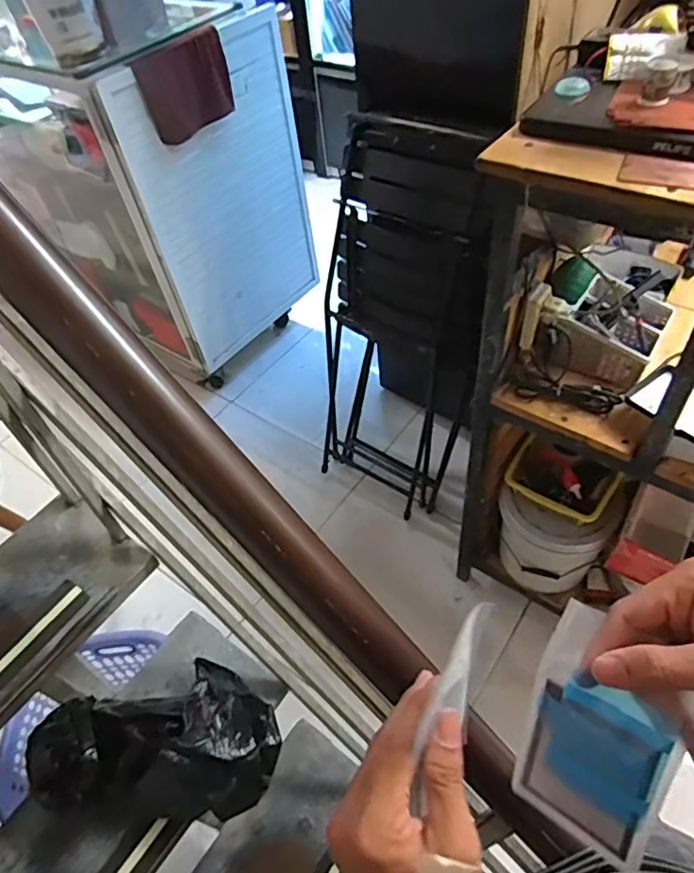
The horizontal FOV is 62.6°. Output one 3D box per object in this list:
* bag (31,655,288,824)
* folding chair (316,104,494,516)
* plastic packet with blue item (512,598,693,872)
[{"bbox_3d":[-0.249,0.388,0.756,0.312,0.094,0.180,-1,50,6],"label":"bag"},{"bbox_3d":[0.121,-0.261,1.509,0.472,0.966,0.312,25,57,24],"label":"folding chair"},{"bbox_3d":[0.142,0.171,0.325,0.075,0.133,0.015,21,18,40],"label":"plastic packet with blue item"}]

